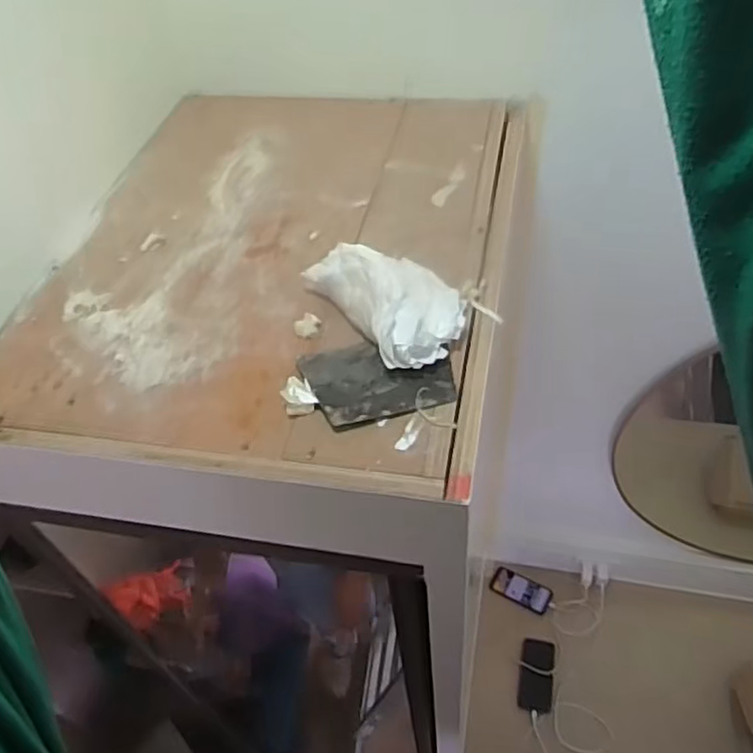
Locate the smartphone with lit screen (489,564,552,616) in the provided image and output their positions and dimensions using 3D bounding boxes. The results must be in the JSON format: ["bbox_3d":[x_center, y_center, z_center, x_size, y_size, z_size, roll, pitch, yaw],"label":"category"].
[{"bbox_3d":[0.398,0.589,1.829,0.162,0.015,0.079,24,63,16],"label":"smartphone with lit screen"}]

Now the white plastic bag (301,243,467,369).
[{"bbox_3d":[0.018,-0.084,0.643,0.110,0.064,0.164,-28,52,-16],"label":"white plastic bag"}]

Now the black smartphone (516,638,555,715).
[{"bbox_3d":[0.415,0.770,1.714,0.083,0.009,0.169,9,59,12],"label":"black smartphone"}]

